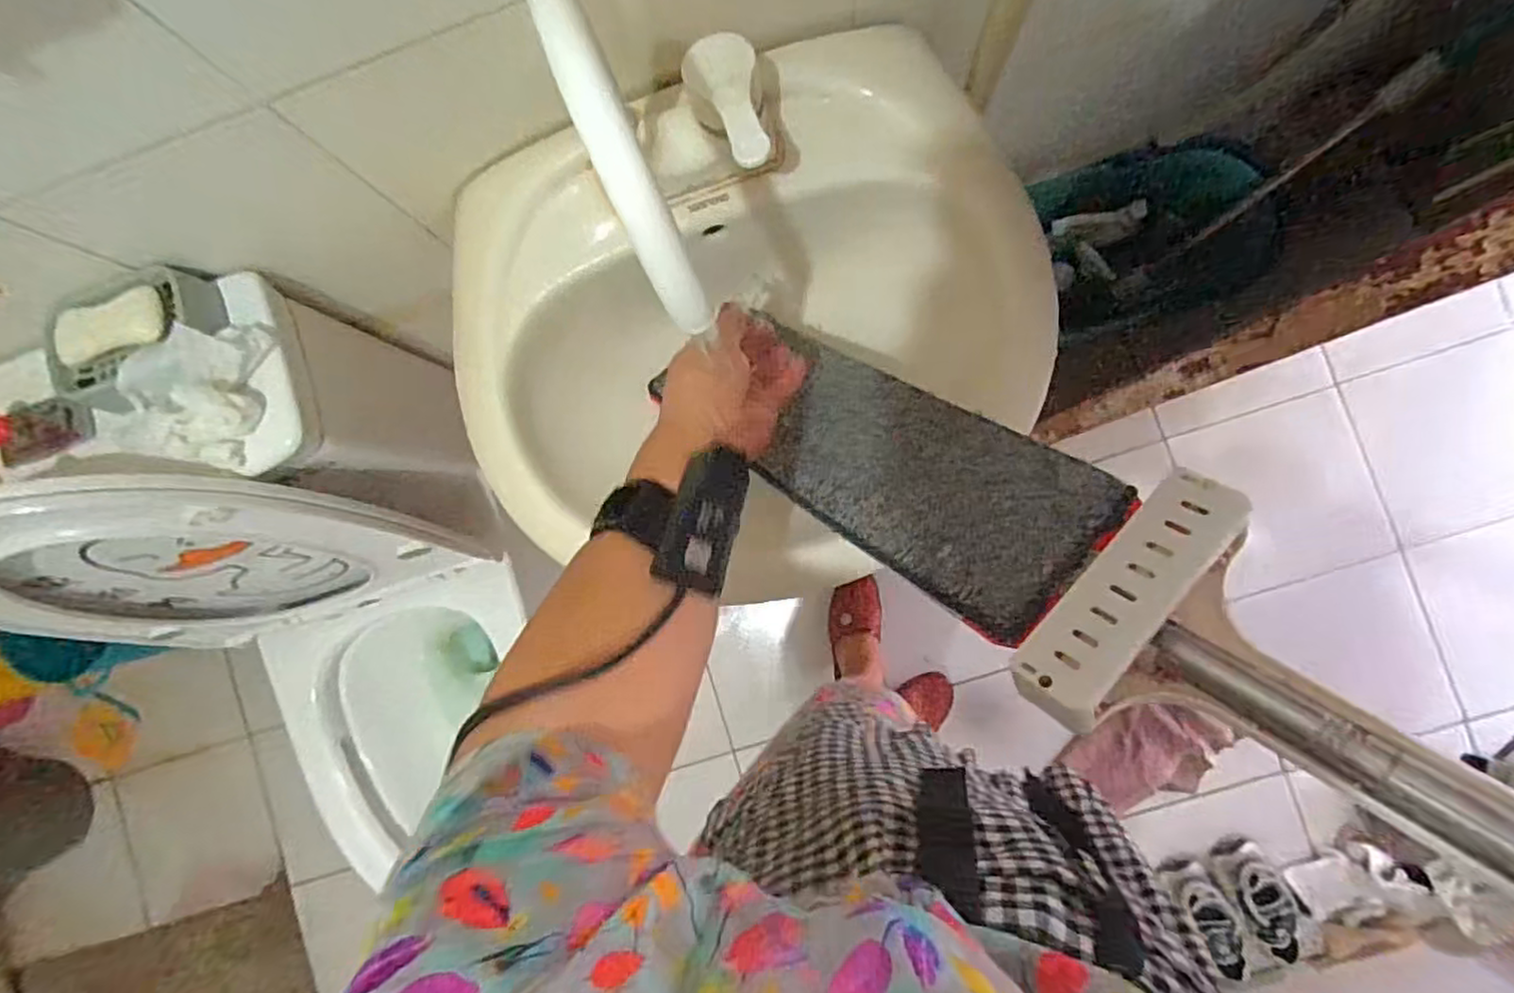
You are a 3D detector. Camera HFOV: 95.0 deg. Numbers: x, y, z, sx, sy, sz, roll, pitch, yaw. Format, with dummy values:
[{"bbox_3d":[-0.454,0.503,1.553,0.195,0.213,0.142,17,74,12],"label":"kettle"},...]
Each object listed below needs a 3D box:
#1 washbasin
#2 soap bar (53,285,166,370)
[{"bbox_3d":[-0.008,-0.121,0.600,0.470,0.156,0.368,-25,88,-2],"label":"washbasin"},{"bbox_3d":[-0.509,-0.134,0.551,0.085,0.017,0.042,-15,88,-1],"label":"soap bar"}]

